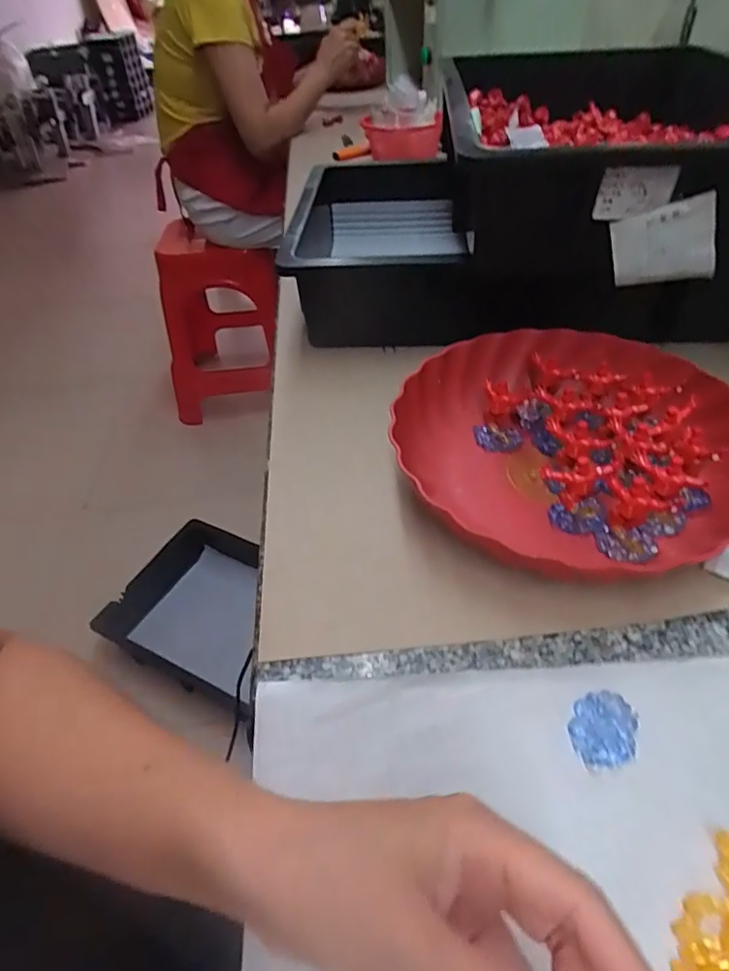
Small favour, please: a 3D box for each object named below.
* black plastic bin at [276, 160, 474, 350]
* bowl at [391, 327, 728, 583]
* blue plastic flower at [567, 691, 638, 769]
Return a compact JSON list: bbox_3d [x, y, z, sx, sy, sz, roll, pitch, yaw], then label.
[{"bbox_3d":[0.009,-0.257,0.594,0.165,0.115,0.324,1,43,0],"label":"black plastic bin"},{"bbox_3d":[0.142,-0.027,0.389,0.220,0.063,0.231,0,43,0],"label":"bowl"},{"bbox_3d":[0.121,0.123,0.278,0.030,0.010,0.035,20,47,19],"label":"blue plastic flower"}]

